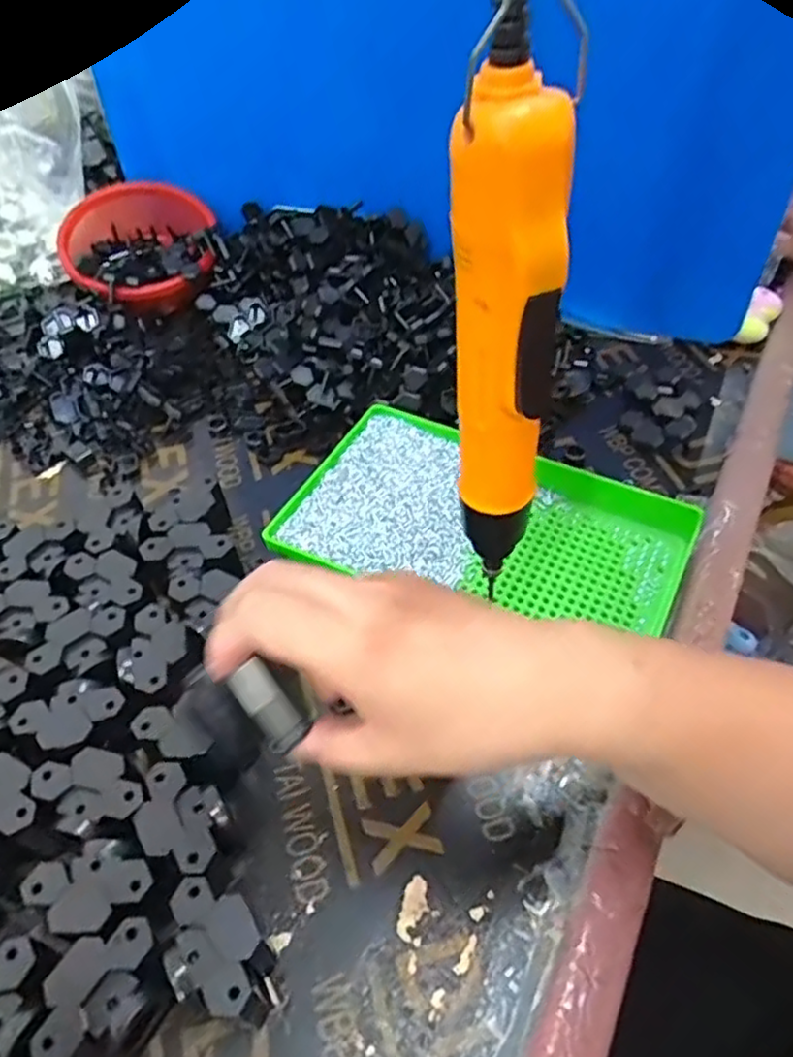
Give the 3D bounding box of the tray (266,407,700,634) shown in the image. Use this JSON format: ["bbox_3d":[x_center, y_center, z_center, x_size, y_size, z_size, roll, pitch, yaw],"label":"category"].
[{"bbox_3d":[0.057,0.007,0.460,0.248,0.033,0.155,19,53,18],"label":"tray"}]

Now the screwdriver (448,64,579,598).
[{"bbox_3d":[0.037,-0.053,0.260,0.034,0.192,0.033,-2,50,0],"label":"screwdriver"}]

